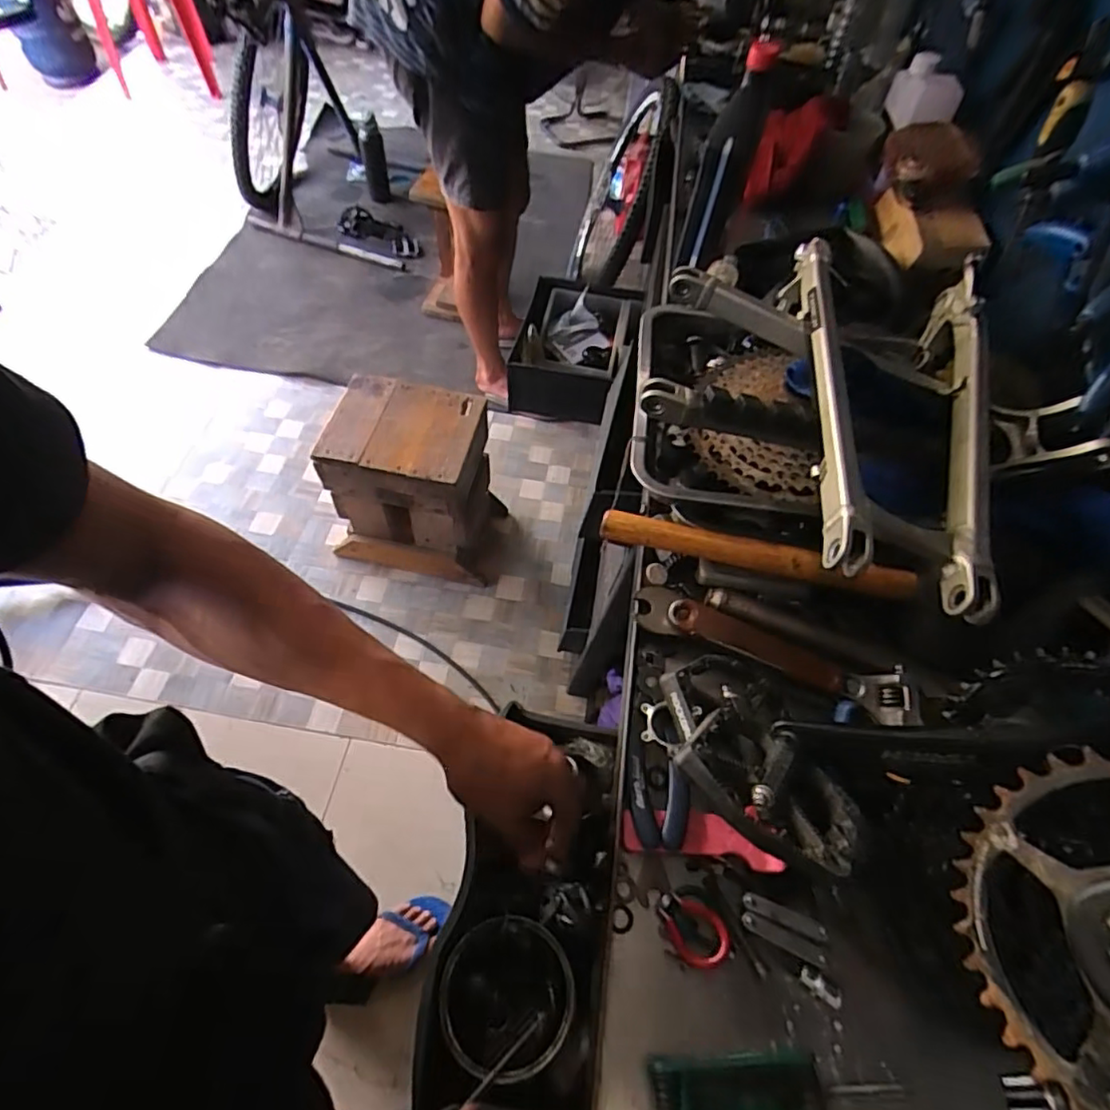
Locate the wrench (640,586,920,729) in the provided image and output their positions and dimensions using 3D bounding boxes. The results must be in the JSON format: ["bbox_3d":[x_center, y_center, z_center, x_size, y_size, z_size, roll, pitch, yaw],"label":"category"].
[{"bbox_3d":[0.188,0.084,0.524,0.239,0.018,0.041,23,58,9],"label":"wrench"}]

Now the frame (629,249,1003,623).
[{"bbox_3d":[0.230,-0.146,0.550,0.331,0.121,0.420,20,58,8],"label":"frame"}]

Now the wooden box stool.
[{"bbox_3d":[-0.315,-0.156,1.436,0.342,0.407,0.267,14,57,4],"label":"wooden box stool"}]

